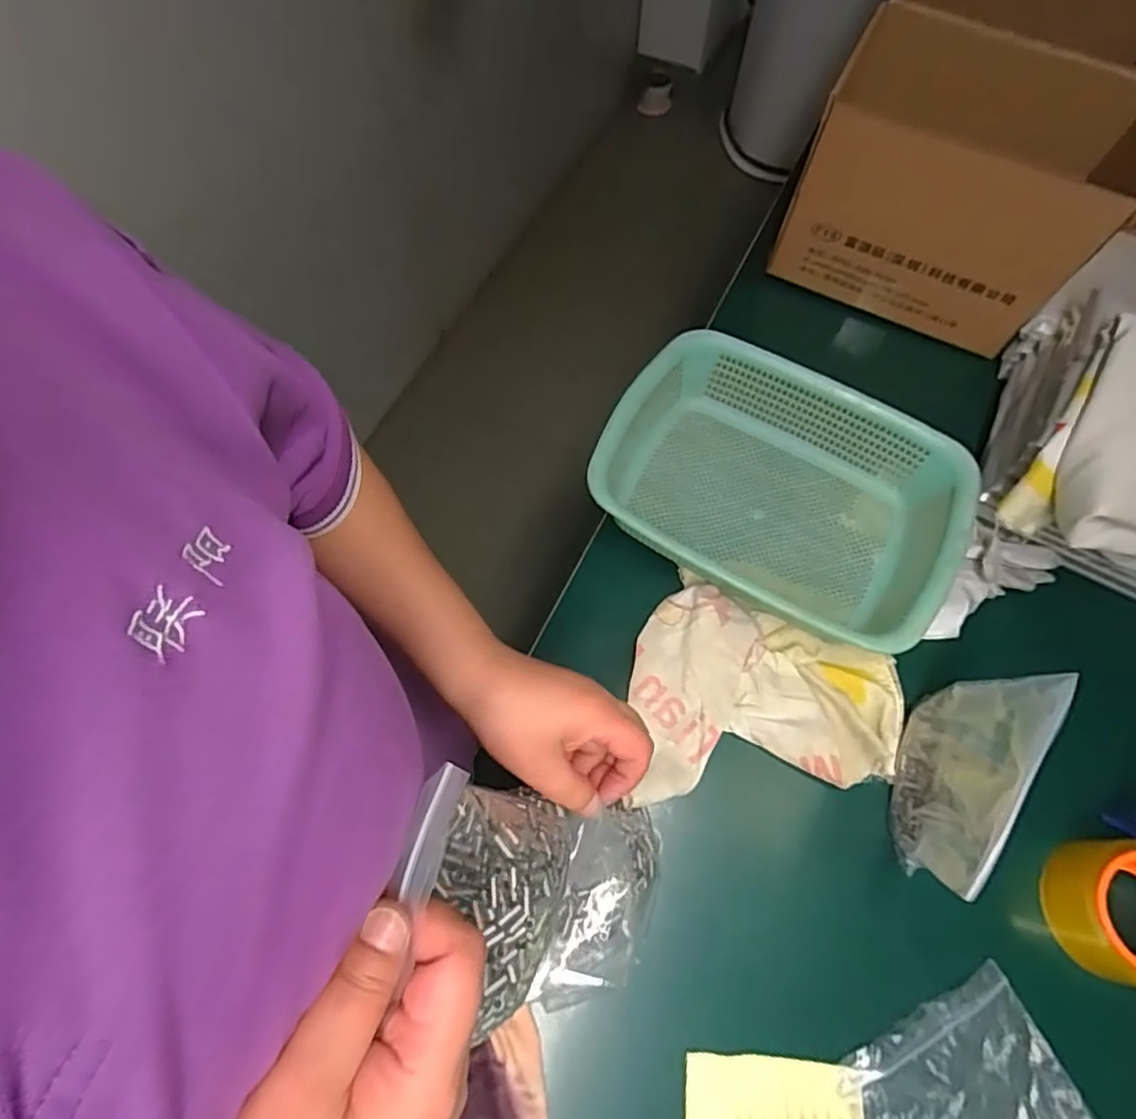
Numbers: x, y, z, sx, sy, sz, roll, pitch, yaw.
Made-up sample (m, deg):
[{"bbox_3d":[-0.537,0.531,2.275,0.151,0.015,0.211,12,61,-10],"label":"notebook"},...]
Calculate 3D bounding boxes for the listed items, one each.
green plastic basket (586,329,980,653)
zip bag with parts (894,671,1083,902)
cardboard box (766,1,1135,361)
[{"bbox_3d":[0.181,-0.058,0.562,0.287,0.077,0.217,30,70,12],"label":"green plastic basket"},{"bbox_3d":[0.269,0.154,0.439,0.029,0.154,0.145,26,69,11],"label":"zip bag with parts"},{"bbox_3d":[0.379,-0.376,0.647,0.261,0.179,0.191,25,69,11],"label":"cardboard box"}]

